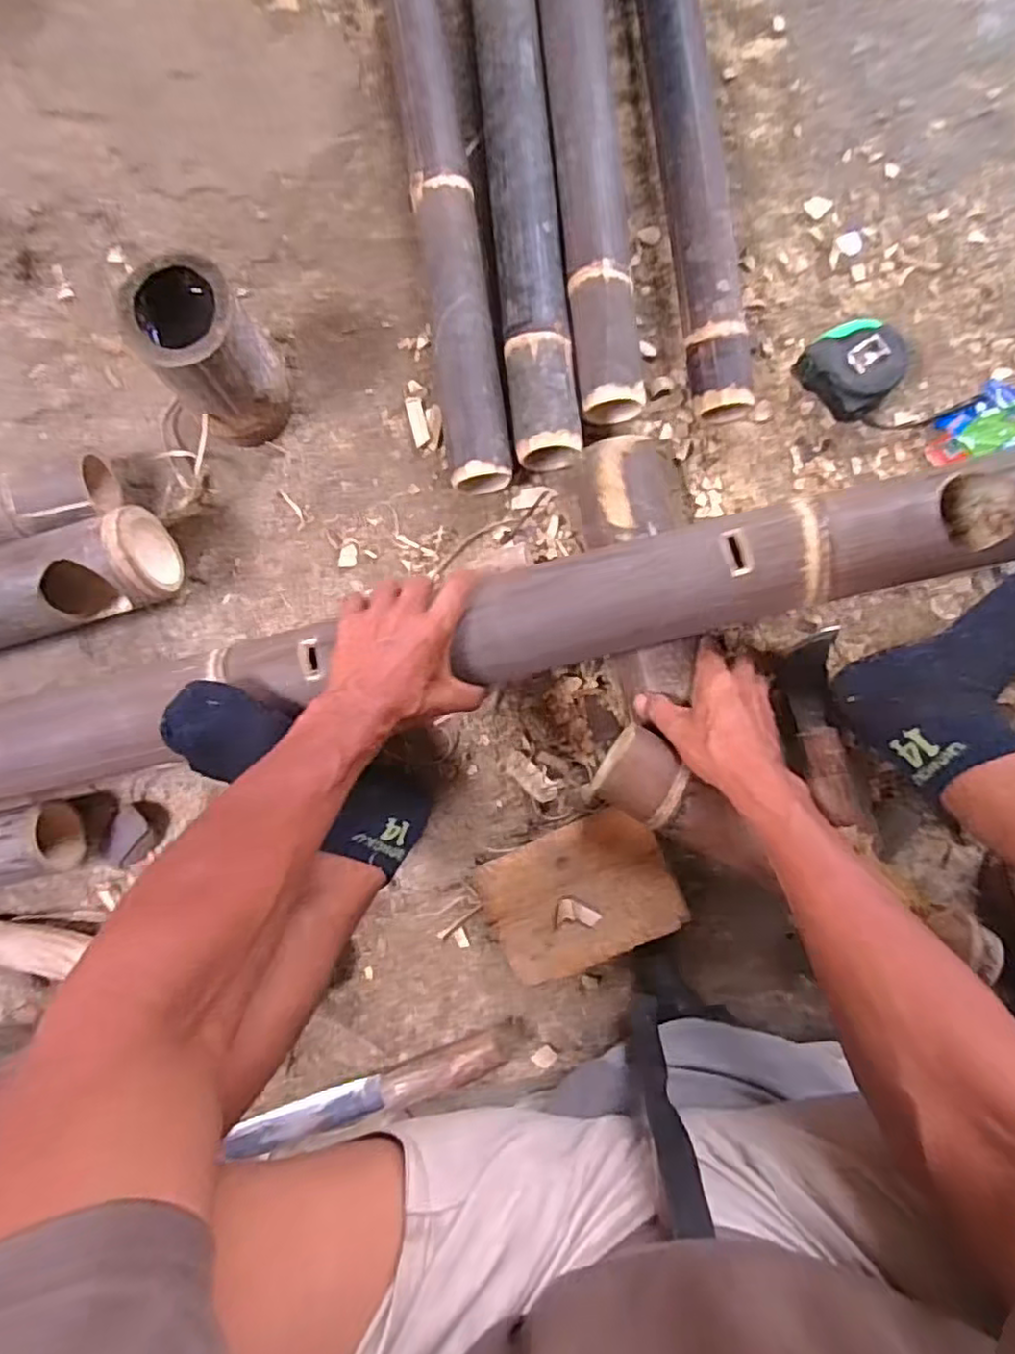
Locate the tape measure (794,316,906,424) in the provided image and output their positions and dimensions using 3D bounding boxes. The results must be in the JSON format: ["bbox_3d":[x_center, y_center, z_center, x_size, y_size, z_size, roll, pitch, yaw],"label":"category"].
[{"bbox_3d":[0.326,-0.293,0.628,0.091,0.034,0.082,-42,84,0],"label":"tape measure"}]

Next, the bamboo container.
[{"bbox_3d":[-0.257,-0.284,0.608,0.090,0.149,0.094,0,86,4],"label":"bamboo container"}]

